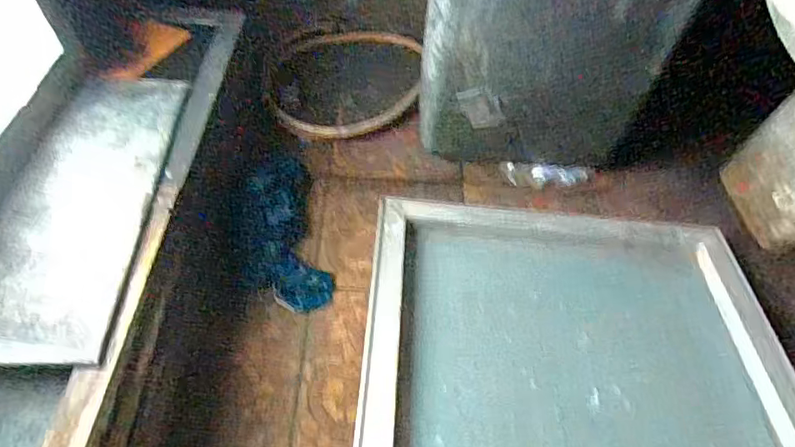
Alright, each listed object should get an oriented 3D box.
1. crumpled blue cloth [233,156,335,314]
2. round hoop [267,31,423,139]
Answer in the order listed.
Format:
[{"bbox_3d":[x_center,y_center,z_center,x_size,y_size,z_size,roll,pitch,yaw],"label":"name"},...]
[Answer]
[{"bbox_3d":[-0.157,-0.001,0.716,0.106,0.028,0.260,-10,52,-11],"label":"crumpled blue cloth"},{"bbox_3d":[-0.087,-0.239,0.923,0.246,0.018,0.255,1,58,-2],"label":"round hoop"}]

